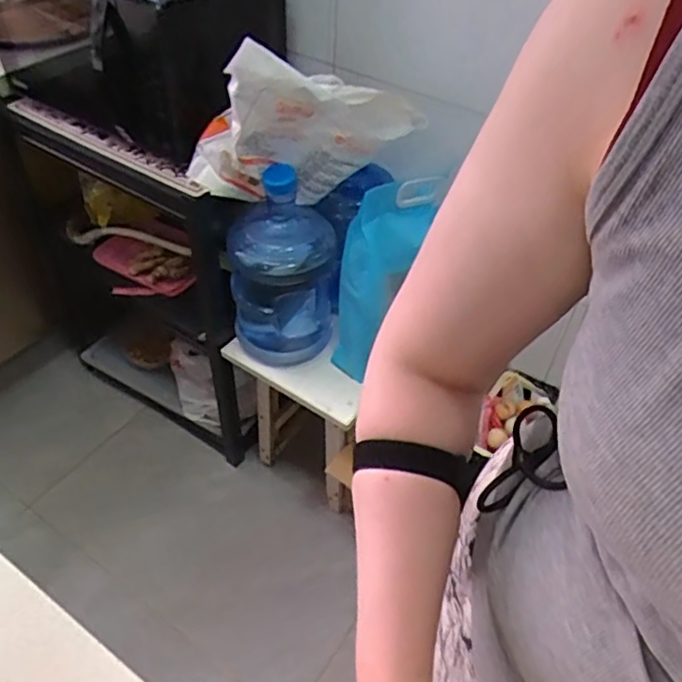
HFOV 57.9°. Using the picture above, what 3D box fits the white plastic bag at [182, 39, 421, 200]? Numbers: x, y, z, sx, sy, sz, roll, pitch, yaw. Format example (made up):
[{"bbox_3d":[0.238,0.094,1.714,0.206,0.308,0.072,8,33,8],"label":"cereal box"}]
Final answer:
[{"bbox_3d":[-0.068,-0.346,1.024,0.363,0.275,0.142,-7,46,-11],"label":"white plastic bag"}]

